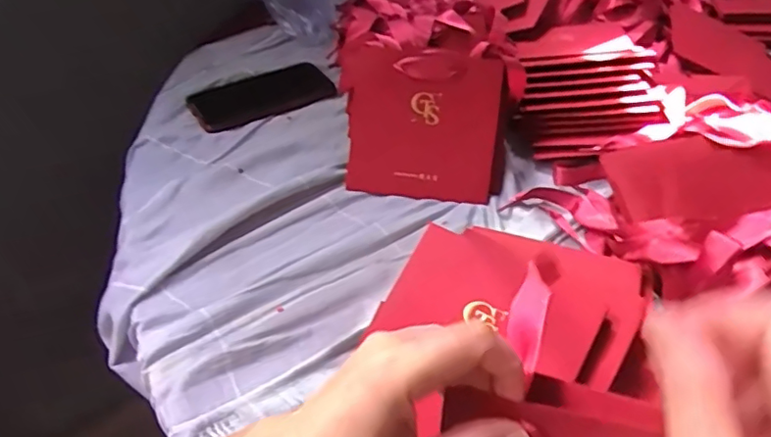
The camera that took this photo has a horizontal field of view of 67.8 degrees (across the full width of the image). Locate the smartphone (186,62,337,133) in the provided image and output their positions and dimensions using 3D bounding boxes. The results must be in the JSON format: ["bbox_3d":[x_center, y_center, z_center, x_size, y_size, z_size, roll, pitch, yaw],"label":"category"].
[{"bbox_3d":[-0.143,-0.147,0.678,0.166,0.015,0.069,-26,50,-25],"label":"smartphone"}]

